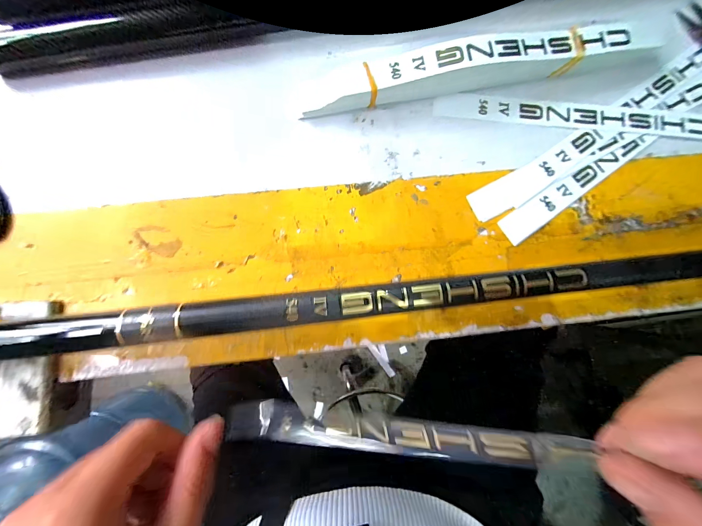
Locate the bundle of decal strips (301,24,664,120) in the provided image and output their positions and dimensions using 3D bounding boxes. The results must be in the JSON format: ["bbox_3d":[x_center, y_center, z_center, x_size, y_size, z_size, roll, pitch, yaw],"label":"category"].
[{"bbox_3d":[0.089,-0.134,0.210,0.239,0.027,0.030,-12,85,-3],"label":"bundle of decal strips"}]

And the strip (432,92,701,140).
[{"bbox_3d":[0.170,-0.109,0.222,0.216,0.004,0.022,5,86,0],"label":"strip"}]

